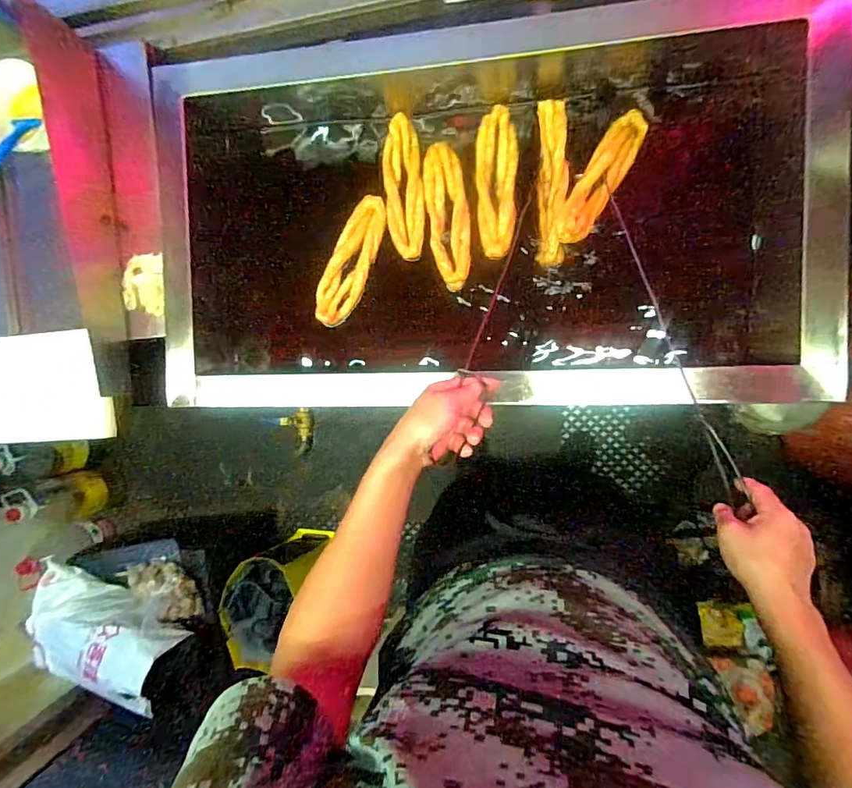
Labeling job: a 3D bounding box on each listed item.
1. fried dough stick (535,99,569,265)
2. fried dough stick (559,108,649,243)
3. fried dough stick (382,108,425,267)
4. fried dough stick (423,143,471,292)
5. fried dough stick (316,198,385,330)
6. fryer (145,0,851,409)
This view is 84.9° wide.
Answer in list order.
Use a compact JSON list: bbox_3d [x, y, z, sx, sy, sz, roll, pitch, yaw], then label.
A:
[{"bbox_3d":[0.203,-0.336,0.750,0.047,0.039,0.243,1,93,9],"label":"fried dough stick"},{"bbox_3d":[0.279,-0.344,0.736,0.056,0.029,0.224,31,97,6],"label":"fried dough stick"},{"bbox_3d":[-0.038,-0.346,0.793,0.066,0.037,0.225,-1,93,9],"label":"fried dough stick"},{"bbox_3d":[0.038,-0.297,0.791,0.067,0.030,0.231,-6,92,9],"label":"fried dough stick"},{"bbox_3d":[-0.132,-0.234,0.824,0.073,0.028,0.232,24,96,7],"label":"fried dough stick"},{"bbox_3d":[0.068,-0.303,0.784,0.979,0.229,0.616,-4,92,9],"label":"fryer"}]

